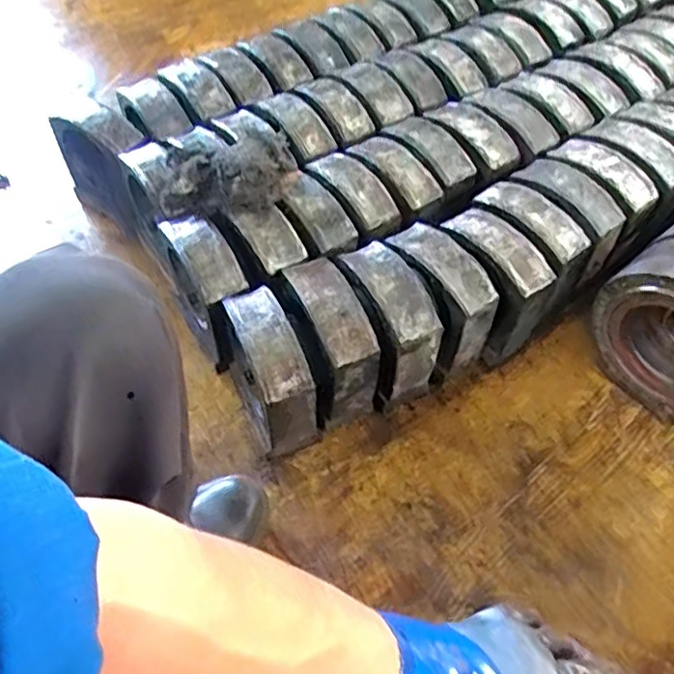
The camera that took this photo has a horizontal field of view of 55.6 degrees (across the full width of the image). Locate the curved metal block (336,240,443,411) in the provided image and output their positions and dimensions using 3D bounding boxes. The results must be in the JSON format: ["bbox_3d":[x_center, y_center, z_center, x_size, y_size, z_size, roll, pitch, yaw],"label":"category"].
[{"bbox_3d":[0.066,-0.015,0.831,0.071,0.173,0.160,-19,57,-14],"label":"curved metal block"}]

